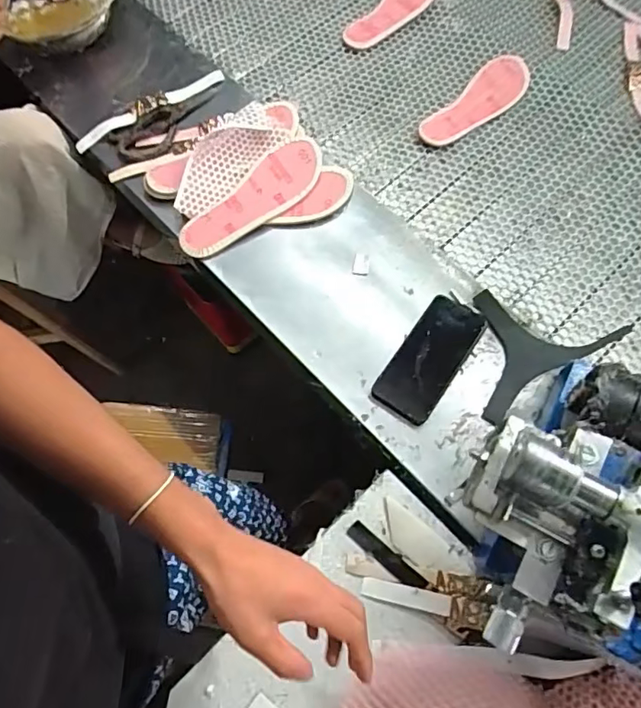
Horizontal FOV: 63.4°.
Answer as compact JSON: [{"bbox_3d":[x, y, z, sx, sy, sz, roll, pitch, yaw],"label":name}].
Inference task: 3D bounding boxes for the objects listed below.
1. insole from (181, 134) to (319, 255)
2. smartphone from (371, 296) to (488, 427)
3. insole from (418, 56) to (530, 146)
[{"bbox_3d":[-0.086,-0.225,0.744,0.255,0.028,0.079,-40,73,-13],"label":"insole"},{"bbox_3d":[0.141,0.004,0.663,0.076,0.014,0.172,33,73,13],"label":"smartphone"},{"bbox_3d":[0.260,-0.410,0.840,0.075,0.013,0.243,43,75,7],"label":"insole"}]

